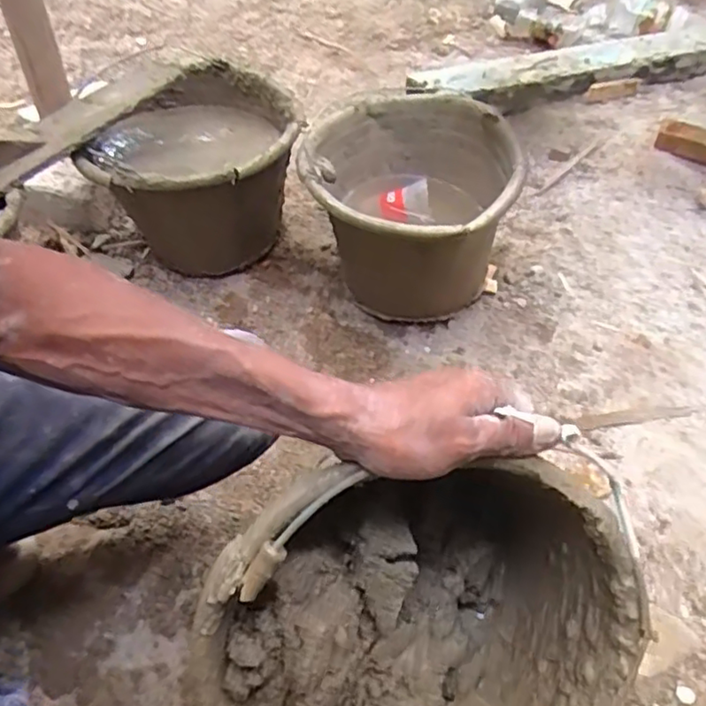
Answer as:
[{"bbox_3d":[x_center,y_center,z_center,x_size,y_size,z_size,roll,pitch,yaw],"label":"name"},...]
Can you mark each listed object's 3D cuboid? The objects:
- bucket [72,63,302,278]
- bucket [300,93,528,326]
[{"bbox_3d":[-0.221,-0.250,0.931,0.277,0.219,0.288,-8,50,-7],"label":"bucket"},{"bbox_3d":[0.070,-0.190,0.860,0.258,0.217,0.294,6,50,7],"label":"bucket"}]

